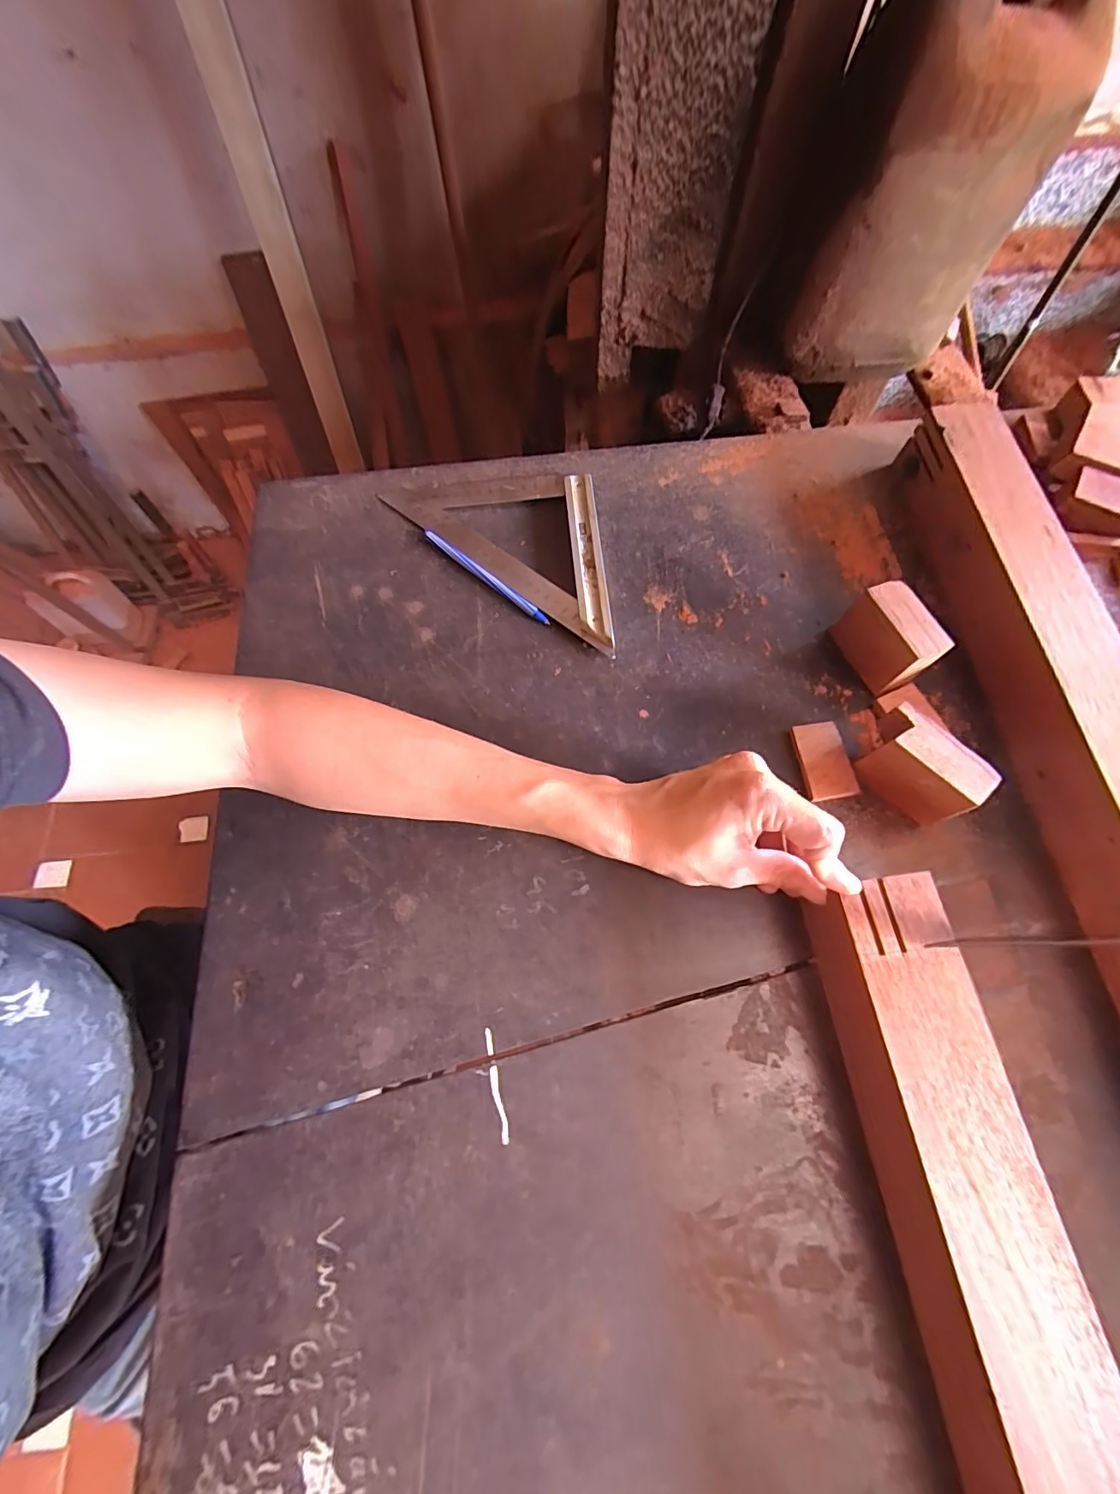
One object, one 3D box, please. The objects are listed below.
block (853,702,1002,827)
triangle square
[{"bbox_3d":[0.235,0.015,0.341,0.031,0.056,0.065,-37,73,-14],"label":"block"},{"bbox_3d":[-0.021,-0.188,0.437,0.240,0.019,0.119,38,73,14],"label":"triangle square"}]

